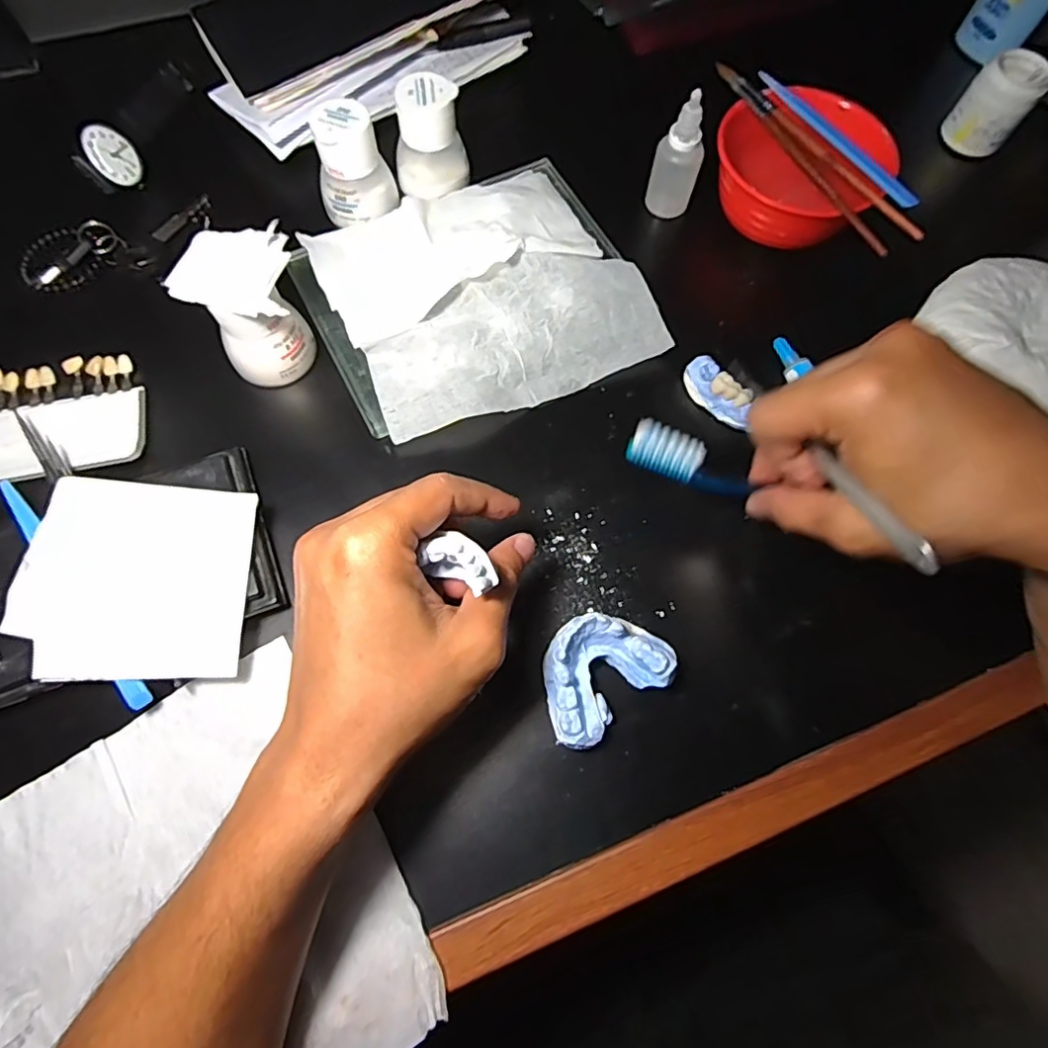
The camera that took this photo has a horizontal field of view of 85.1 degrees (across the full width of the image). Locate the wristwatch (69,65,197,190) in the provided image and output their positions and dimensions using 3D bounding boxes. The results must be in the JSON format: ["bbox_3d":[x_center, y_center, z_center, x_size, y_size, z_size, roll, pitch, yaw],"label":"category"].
[{"bbox_3d":[-0.269,-0.283,0.396,0.021,0.035,0.123,11,71,2],"label":"wristwatch"}]

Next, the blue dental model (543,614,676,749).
[{"bbox_3d":[0.037,0.073,0.283,0.068,0.027,0.048,-35,76,-13],"label":"blue dental model"}]

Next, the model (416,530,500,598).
[{"bbox_3d":[-0.027,0.015,0.228,0.021,0.018,0.033,-42,77,-15],"label":"model"}]

